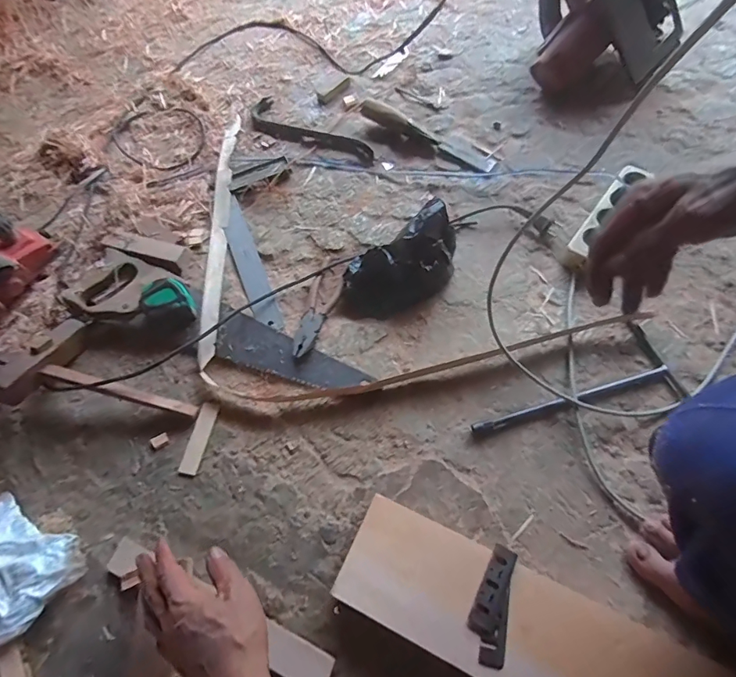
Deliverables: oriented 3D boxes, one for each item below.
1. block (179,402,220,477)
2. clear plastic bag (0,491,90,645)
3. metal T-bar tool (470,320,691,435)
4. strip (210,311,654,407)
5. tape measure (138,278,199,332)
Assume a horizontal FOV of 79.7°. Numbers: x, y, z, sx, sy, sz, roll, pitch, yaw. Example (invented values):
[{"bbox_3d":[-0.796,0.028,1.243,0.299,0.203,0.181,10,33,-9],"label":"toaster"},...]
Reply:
[{"bbox_3d":[-0.229,0.135,0.601,0.025,0.004,0.100,9,64,10],"label":"block"},{"bbox_3d":[-0.440,0.277,0.528,0.171,0.037,0.124,19,67,15],"label":"clear plastic bag"},{"bbox_3d":[0.271,0.066,0.597,0.287,0.014,0.119,-18,63,-4],"label":"metal T-bar tool"},{"bbox_3d":[0.085,0.033,0.629,0.640,0.028,0.067,-8,54,1],"label":"strip"},{"bbox_3d":[-0.308,-0.052,0.668,0.077,0.035,0.073,-27,64,-8],"label":"tape measure"}]

